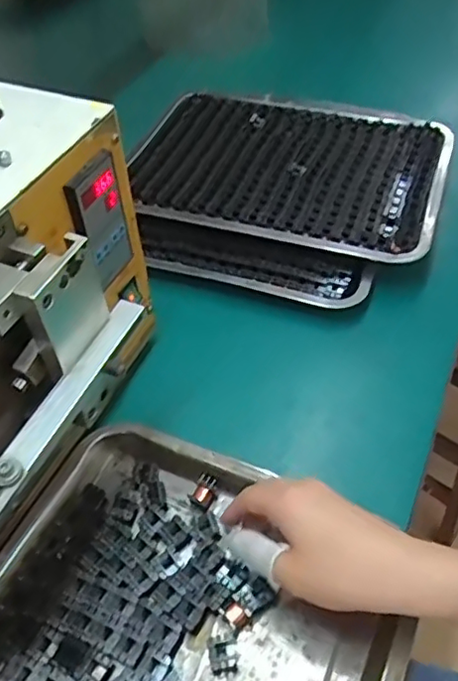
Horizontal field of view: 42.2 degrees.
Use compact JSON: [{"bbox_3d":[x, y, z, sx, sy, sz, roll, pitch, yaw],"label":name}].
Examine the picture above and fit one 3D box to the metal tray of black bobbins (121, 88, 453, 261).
[{"bbox_3d":[0.072,-0.221,0.750,0.376,0.028,0.293,16,52,16],"label":"metal tray of black bobbins"}]

